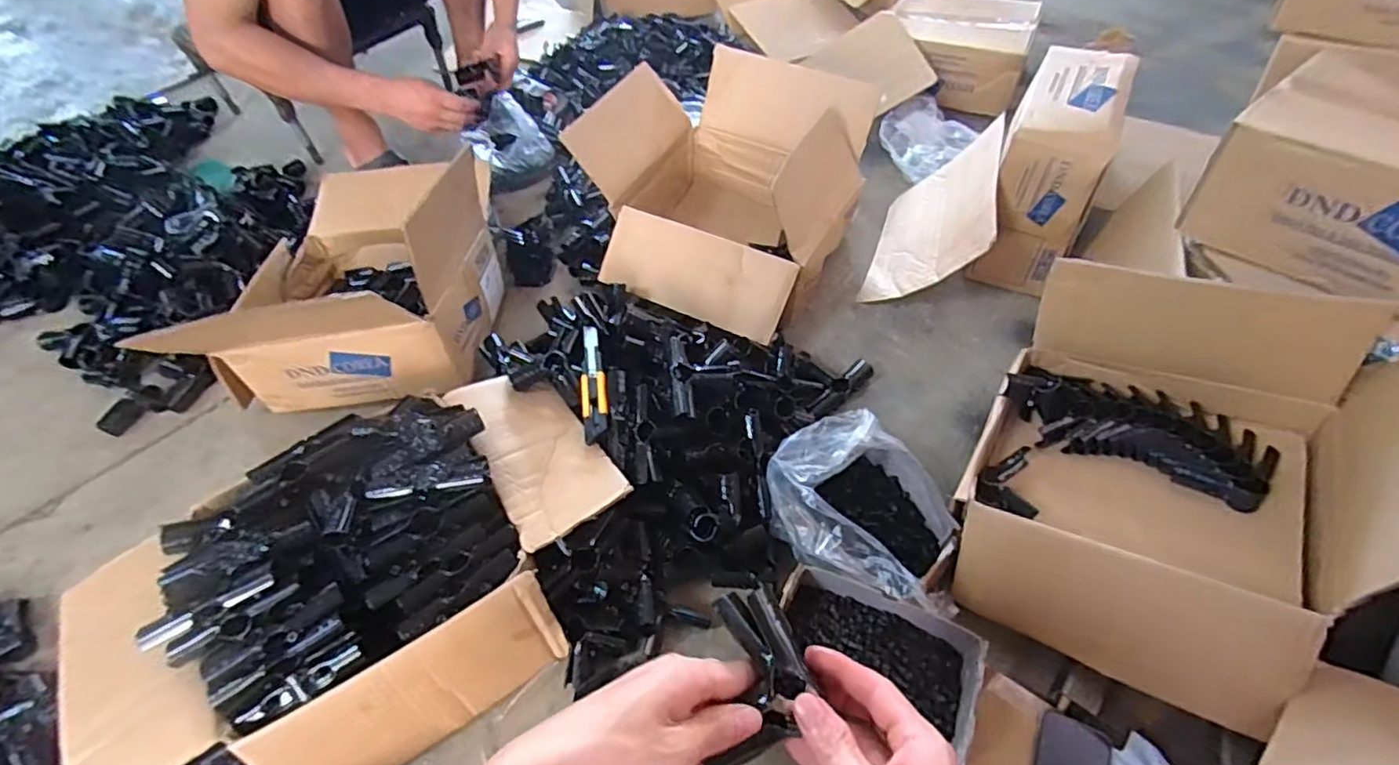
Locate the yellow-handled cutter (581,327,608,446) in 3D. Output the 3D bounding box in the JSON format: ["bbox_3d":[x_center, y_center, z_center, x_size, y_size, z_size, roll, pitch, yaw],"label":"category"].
[{"bbox_3d":[-0.143,-0.005,0.839,0.033,0.012,0.191,-9,53,-5],"label":"yellow-handled cutter"}]

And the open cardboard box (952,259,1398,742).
[{"bbox_3d":[0.490,0.084,0.675,0.327,0.262,0.398,26,58,20],"label":"open cardboard box"}]

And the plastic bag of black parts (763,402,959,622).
[{"bbox_3d":[0.206,0.167,0.764,0.192,0.123,0.247,-30,57,-19],"label":"plastic bag of black parts"}]

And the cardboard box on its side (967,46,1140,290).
[{"bbox_3d":[0.580,-0.362,1.055,0.146,0.269,0.324,19,56,16],"label":"cardboard box on its side"}]

